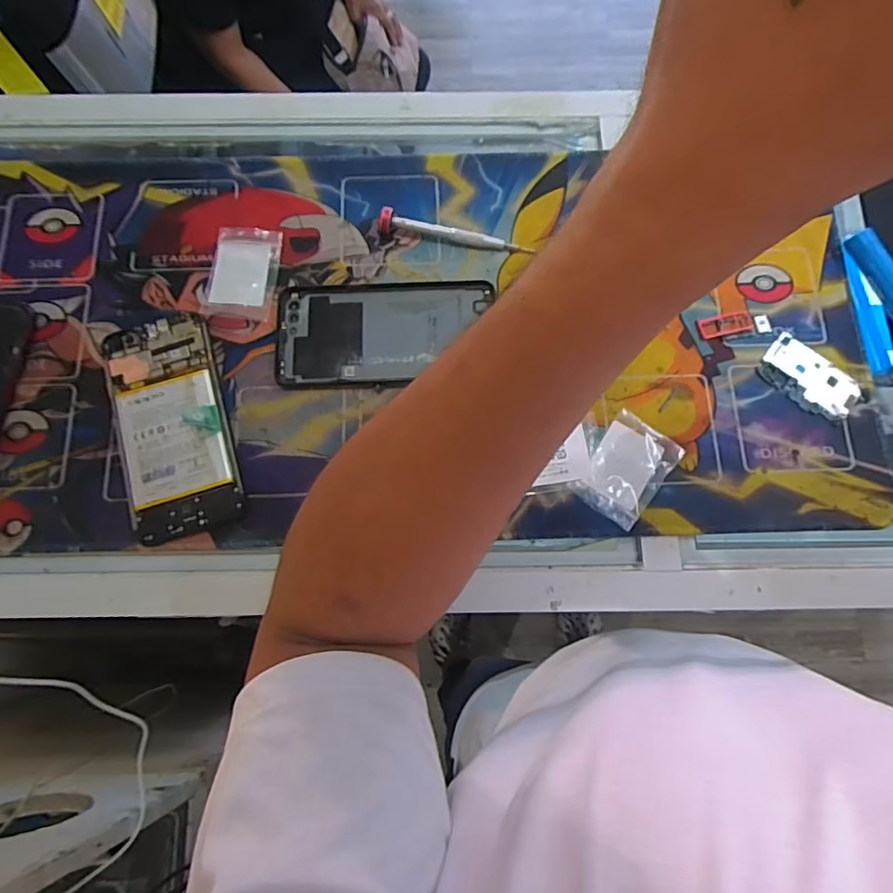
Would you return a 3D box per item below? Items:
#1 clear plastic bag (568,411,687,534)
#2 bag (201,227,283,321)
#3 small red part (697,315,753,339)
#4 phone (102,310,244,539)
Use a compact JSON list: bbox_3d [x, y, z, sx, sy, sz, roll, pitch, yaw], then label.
[{"bbox_3d":[0.120,0.014,0.354,0.048,0.005,0.070,37,79,8],"label":"clear plastic bag"},{"bbox_3d":[-0.150,-0.129,0.390,0.048,0.008,0.069,6,77,1],"label":"bag"},{"bbox_3d":[0.203,-0.088,0.386,0.041,0.004,0.014,-10,77,-3],"label":"small red part"},{"bbox_3d":[-0.181,-0.017,0.349,0.068,0.013,0.149,-17,77,-4],"label":"phone"}]

